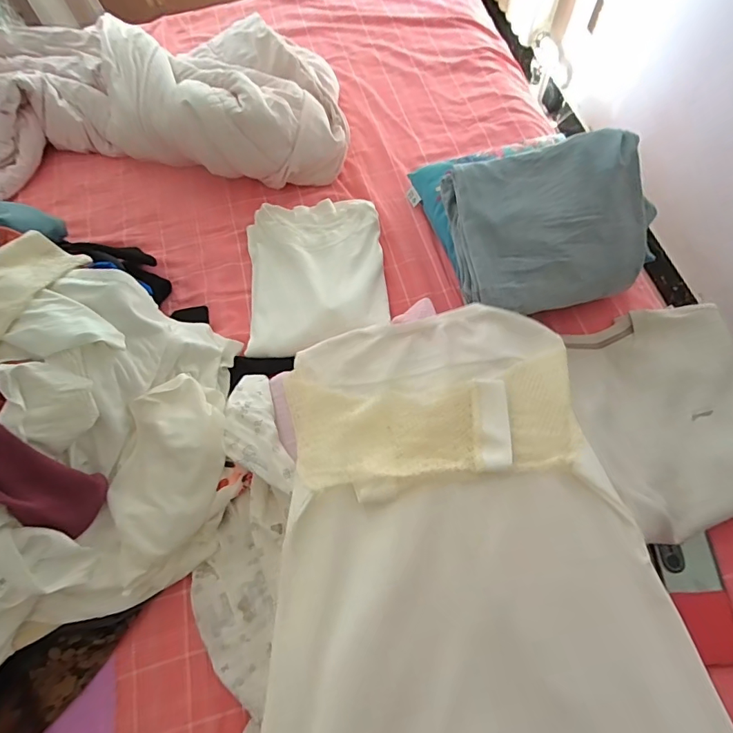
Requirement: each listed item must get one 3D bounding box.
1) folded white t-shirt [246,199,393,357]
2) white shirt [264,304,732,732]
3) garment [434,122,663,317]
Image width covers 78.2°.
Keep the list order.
[{"bbox_3d":[-0.094,-0.169,0.791,0.244,0.055,0.321,-10,59,5],"label":"folded white t-shirt"},{"bbox_3d":[0.099,0.266,0.489,0.450,0.105,0.741,-8,66,-1],"label":"white shirt"},{"bbox_3d":[0.283,-0.221,0.693,0.284,0.116,0.243,-9,66,-1],"label":"garment"}]

